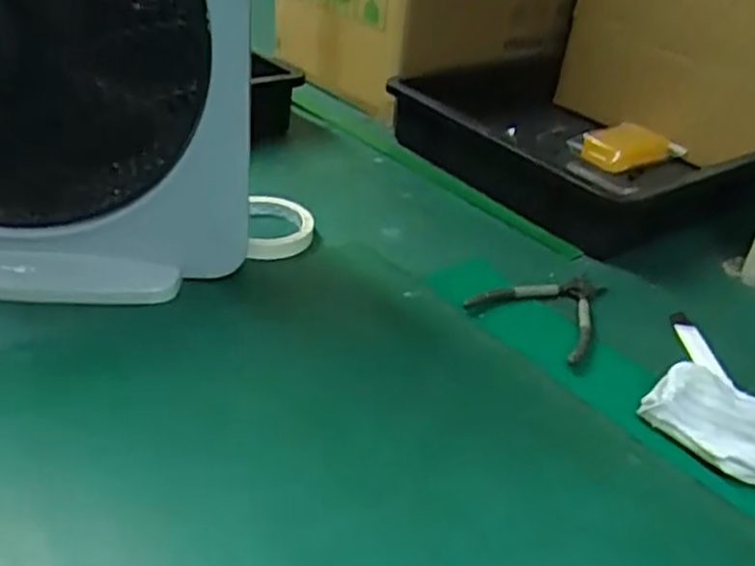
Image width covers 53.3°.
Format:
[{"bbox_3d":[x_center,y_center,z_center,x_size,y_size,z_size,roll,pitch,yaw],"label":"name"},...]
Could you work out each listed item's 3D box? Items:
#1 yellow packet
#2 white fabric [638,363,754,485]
[{"bbox_3d":[0.321,-0.176,0.981,0.139,0.036,0.084,-8,35,-22],"label":"yellow packet"},{"bbox_3d":[0.255,0.105,0.532,0.066,0.035,0.122,-23,43,-38],"label":"white fabric"}]

